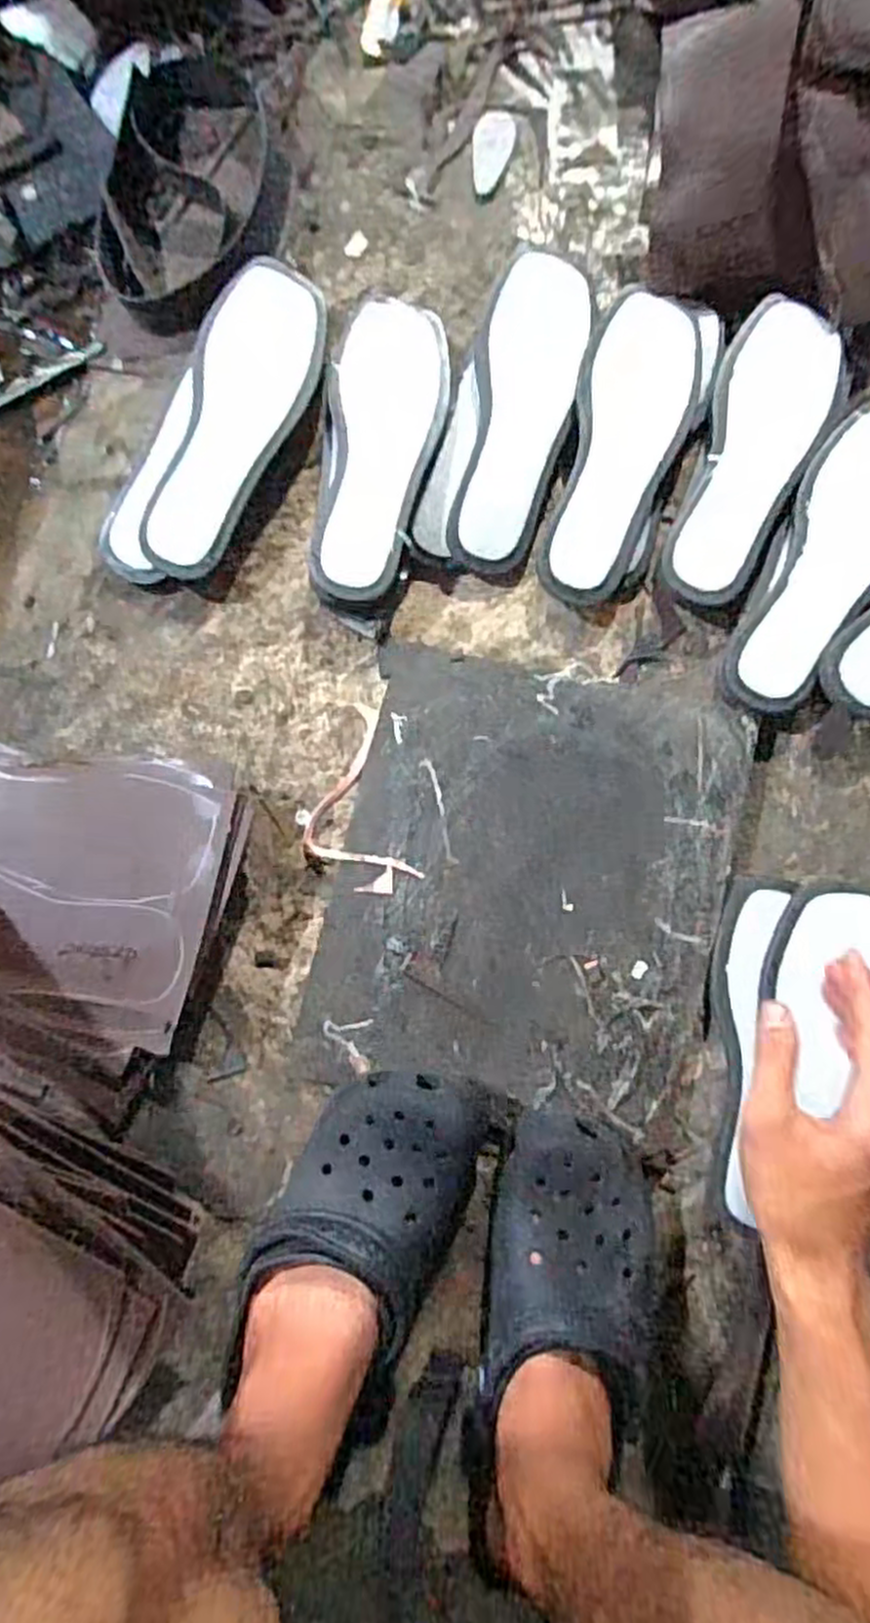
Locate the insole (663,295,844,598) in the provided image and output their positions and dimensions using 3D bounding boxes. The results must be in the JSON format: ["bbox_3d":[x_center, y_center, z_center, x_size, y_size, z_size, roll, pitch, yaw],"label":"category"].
[{"bbox_3d":[0.233,-0.267,0.558,0.085,0.013,0.237,26,86,6],"label":"insole"}]

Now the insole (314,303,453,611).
[{"bbox_3d":[-0.040,-0.270,0.569,0.079,0.032,0.230,9,83,2],"label":"insole"}]

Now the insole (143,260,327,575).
[{"bbox_3d":[-0.147,-0.287,0.558,0.083,0.008,0.233,18,91,-6],"label":"insole"}]

